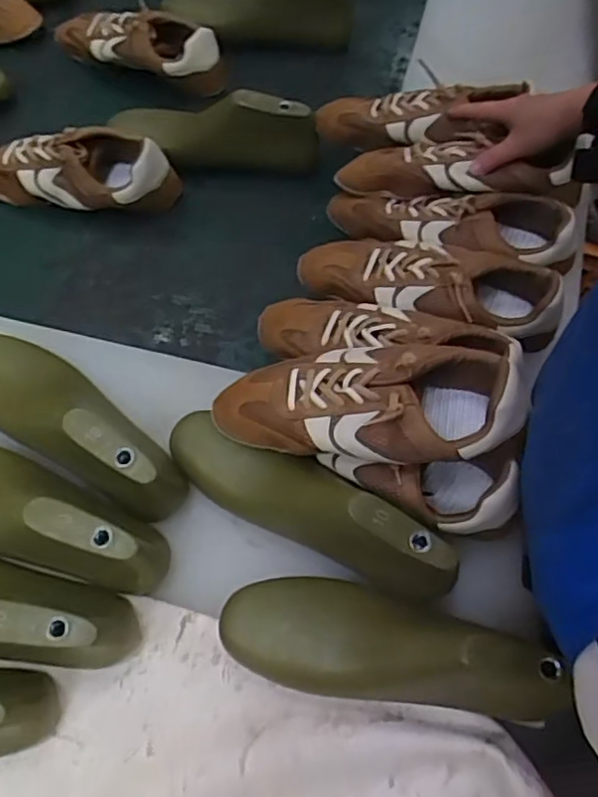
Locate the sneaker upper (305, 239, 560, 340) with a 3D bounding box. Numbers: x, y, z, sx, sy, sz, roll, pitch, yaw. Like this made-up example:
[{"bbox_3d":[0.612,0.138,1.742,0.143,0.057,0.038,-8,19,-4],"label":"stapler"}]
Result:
[{"bbox_3d":[0.127,-0.117,0.635,0.253,0.076,0.094,16,67,8],"label":"sneaker upper"}]

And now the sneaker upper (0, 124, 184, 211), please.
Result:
[{"bbox_3d":[-0.280,-0.277,0.763,0.262,0.071,0.086,7,66,4],"label":"sneaker upper"}]

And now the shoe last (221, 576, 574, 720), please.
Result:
[{"bbox_3d":[0.068,0.188,0.484,0.250,0.077,0.086,5,63,18],"label":"shoe last"}]

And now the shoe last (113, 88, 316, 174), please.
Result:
[{"bbox_3d":[-0.103,-0.338,0.786,0.263,0.084,0.070,9,66,5],"label":"shoe last"}]

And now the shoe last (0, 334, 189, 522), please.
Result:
[{"bbox_3d":[-0.221,0.009,0.565,0.273,0.087,0.095,35,71,15],"label":"shoe last"}]

